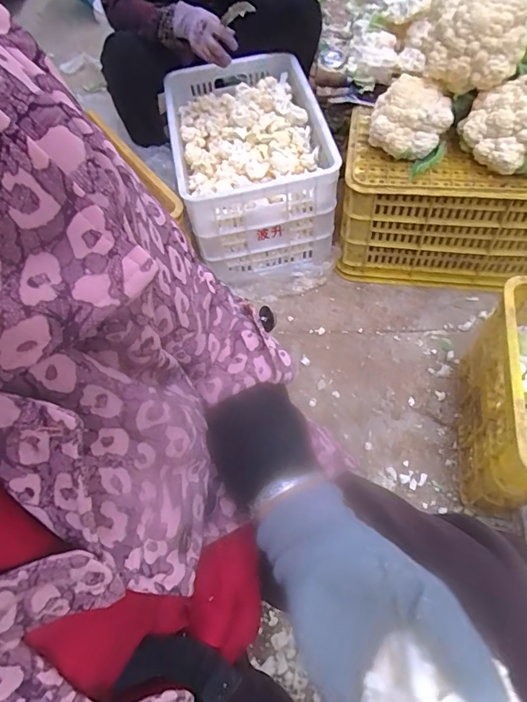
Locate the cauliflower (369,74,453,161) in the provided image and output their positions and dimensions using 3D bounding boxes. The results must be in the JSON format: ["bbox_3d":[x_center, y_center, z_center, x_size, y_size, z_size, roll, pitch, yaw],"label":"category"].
[{"bbox_3d":[0.304,-0.480,0.930,0.159,0.108,0.151,16,63,14],"label":"cauliflower"}]

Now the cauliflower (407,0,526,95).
[{"bbox_3d":[0.403,-0.600,0.854,0.138,0.137,0.184,-42,65,-17],"label":"cauliflower"}]

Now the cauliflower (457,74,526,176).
[{"bbox_3d":[0.500,-0.433,0.865,0.207,0.143,0.155,0,61,6],"label":"cauliflower"}]

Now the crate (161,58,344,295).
[{"bbox_3d":[-0.034,-0.482,1.165,0.352,0.251,0.538,-10,62,-2],"label":"crate"}]

